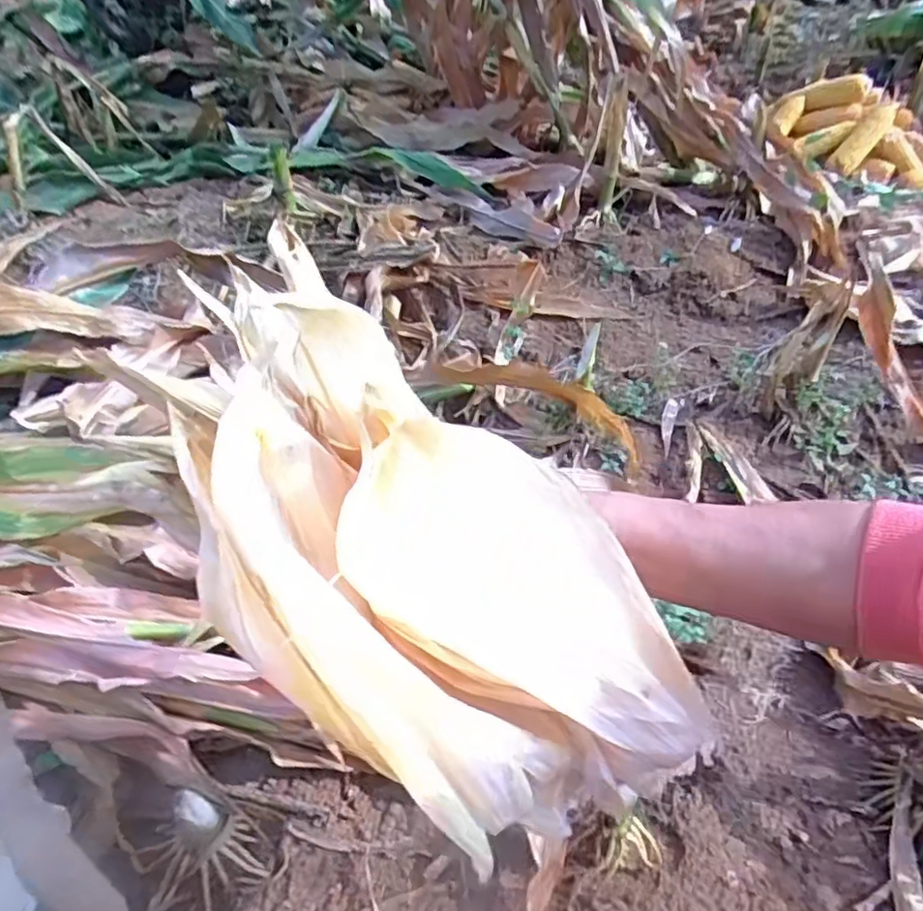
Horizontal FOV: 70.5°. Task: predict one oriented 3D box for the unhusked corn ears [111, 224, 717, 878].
[{"bbox_3d":[-0.034,0.041,0.323,0.155,0.100,0.344,-40,86,-10],"label":"unhusked corn ears"}]

